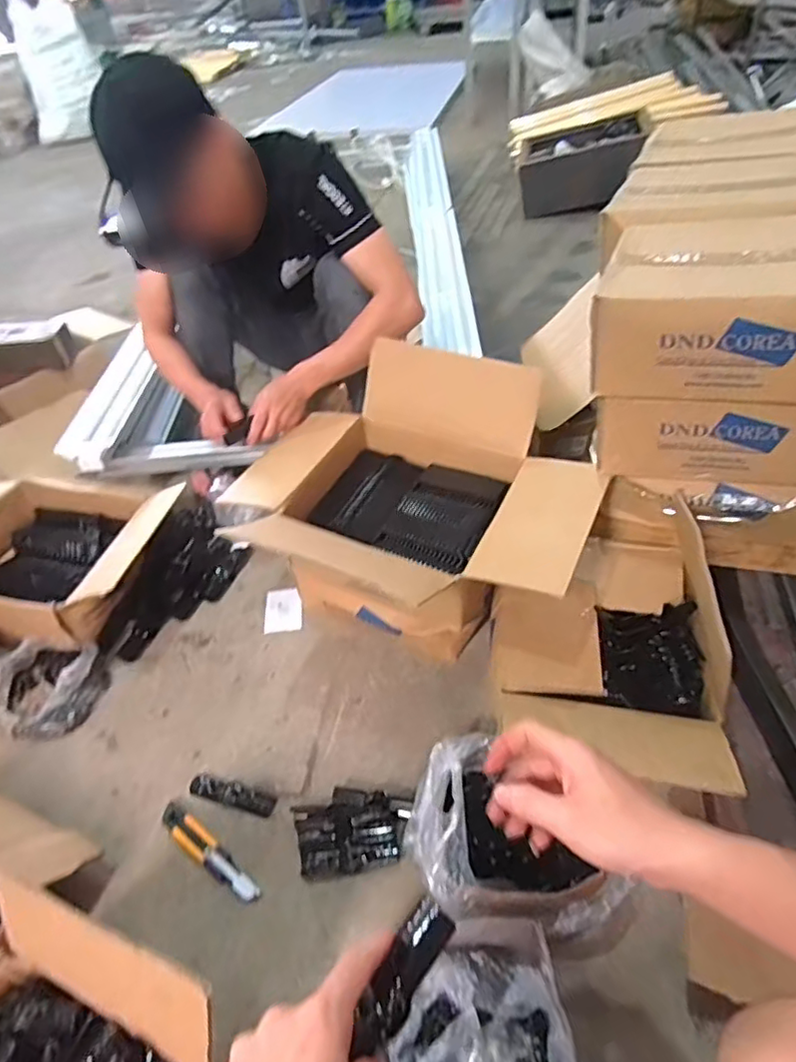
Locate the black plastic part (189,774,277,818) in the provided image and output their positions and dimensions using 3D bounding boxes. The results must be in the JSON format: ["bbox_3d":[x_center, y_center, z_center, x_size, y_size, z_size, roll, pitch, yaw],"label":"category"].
[{"bbox_3d":[-0.241,0.382,0.902,0.134,0.010,0.034,10,46,17],"label":"black plastic part"}]

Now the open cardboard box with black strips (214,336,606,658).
[{"bbox_3d":[0.015,0.003,1.002,0.532,0.383,0.436,15,47,21],"label":"open cardboard box with black strips"}]

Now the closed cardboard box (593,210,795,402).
[{"bbox_3d":[0.418,-0.281,0.787,0.301,0.152,0.231,10,46,17],"label":"closed cardboard box"}]

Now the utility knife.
[{"bbox_3d":[-0.260,0.435,0.847,0.188,0.011,0.036,27,53,30],"label":"utility knife"}]

